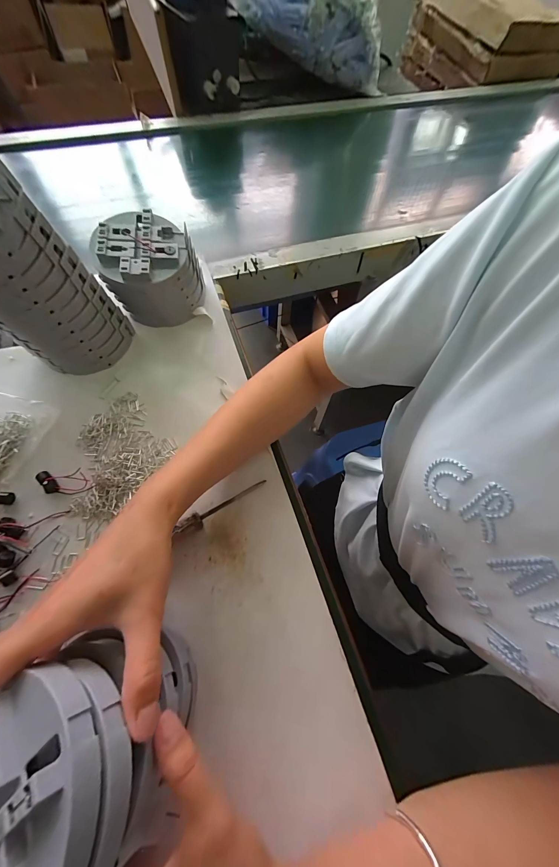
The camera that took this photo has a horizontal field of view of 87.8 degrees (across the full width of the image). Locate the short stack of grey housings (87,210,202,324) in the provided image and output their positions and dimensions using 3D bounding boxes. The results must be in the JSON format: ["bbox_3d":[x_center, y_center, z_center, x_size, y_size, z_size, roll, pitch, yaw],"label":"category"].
[{"bbox_3d":[-0.152,-0.195,0.355,0.108,0.093,0.090,-15,68,-9],"label":"short stack of grey housings"}]

